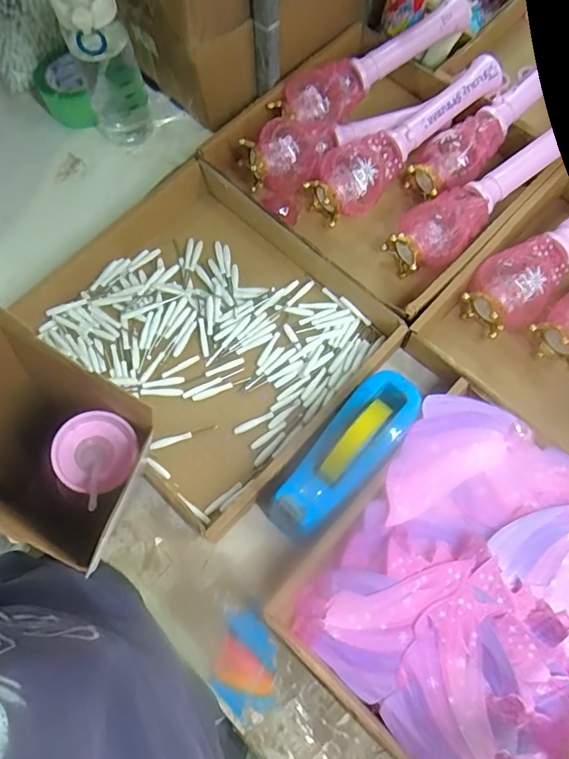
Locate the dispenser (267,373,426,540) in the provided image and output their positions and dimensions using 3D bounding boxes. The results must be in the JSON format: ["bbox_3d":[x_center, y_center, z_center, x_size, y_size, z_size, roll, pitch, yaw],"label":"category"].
[{"bbox_3d":[0.065,0.084,0.560,0.076,0.078,0.204,39,76,13],"label":"dispenser"}]

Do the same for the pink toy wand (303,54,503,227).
[{"bbox_3d":[0.169,-0.348,0.750,0.334,0.072,0.088,-43,75,-13],"label":"pink toy wand"}]

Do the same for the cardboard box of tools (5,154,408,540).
[{"bbox_3d":[-0.094,-0.069,0.661,0.361,0.060,0.390,-43,75,-13],"label":"cardboard box of tools"}]

